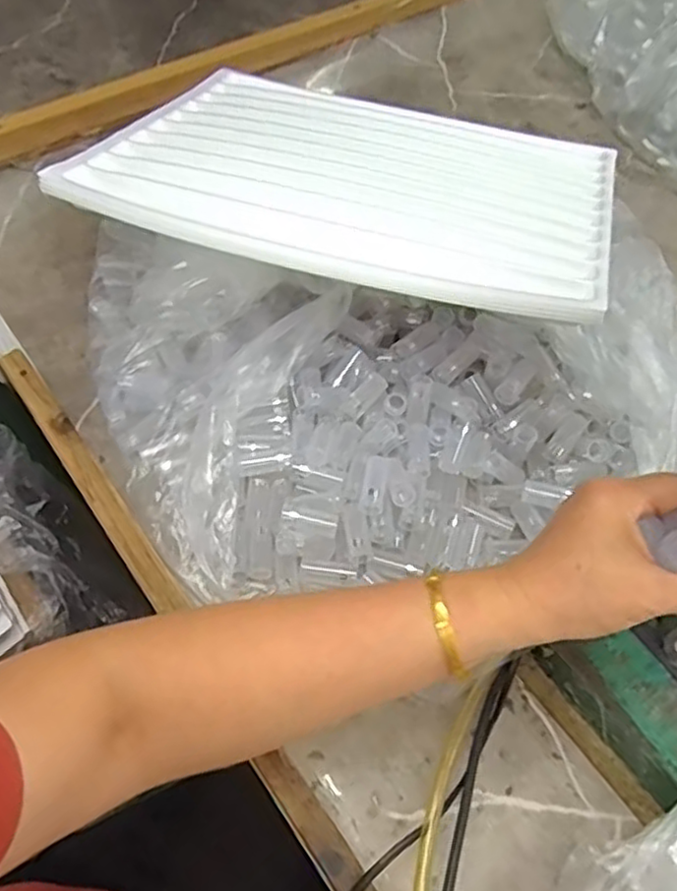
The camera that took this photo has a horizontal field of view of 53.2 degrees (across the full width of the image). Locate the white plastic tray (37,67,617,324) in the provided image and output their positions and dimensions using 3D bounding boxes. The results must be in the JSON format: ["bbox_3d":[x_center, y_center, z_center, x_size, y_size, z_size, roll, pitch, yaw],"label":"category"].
[{"bbox_3d":[0.020,-0.220,0.548,0.395,0.017,0.302,19,47,13],"label":"white plastic tray"}]

